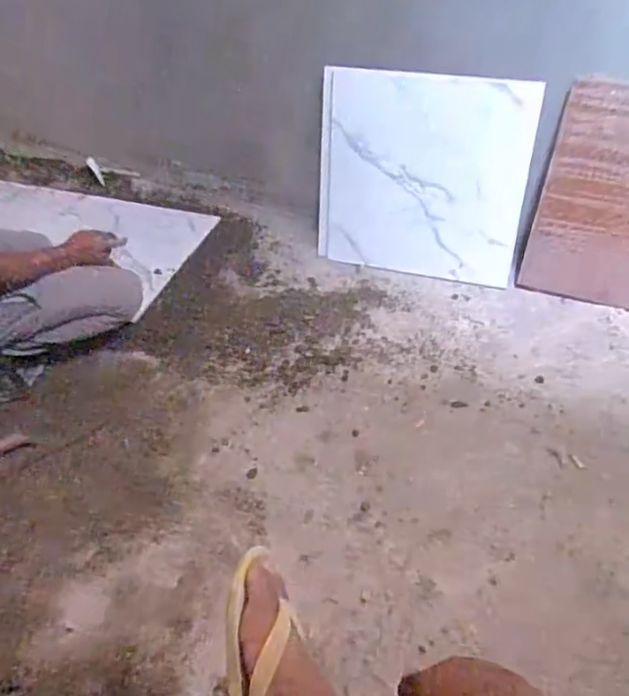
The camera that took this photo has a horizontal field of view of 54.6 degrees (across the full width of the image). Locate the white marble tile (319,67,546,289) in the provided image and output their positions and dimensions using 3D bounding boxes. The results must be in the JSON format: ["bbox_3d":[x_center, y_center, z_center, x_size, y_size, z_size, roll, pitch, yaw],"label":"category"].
[{"bbox_3d":[0.243,-0.395,1.436,0.490,0.451,0.021,14,30,20],"label":"white marble tile"}]

